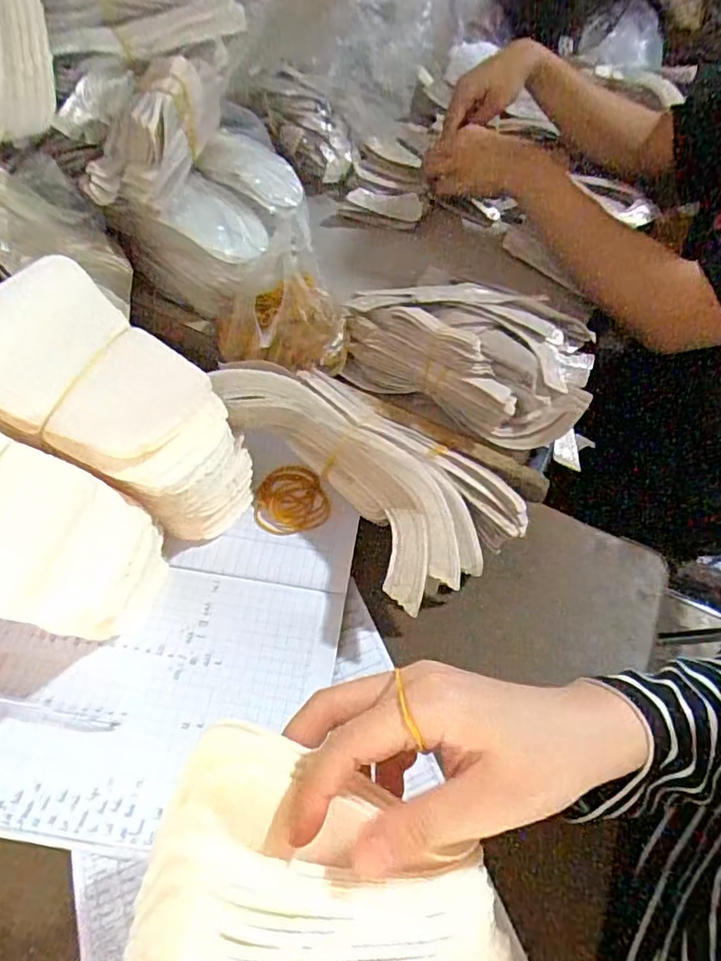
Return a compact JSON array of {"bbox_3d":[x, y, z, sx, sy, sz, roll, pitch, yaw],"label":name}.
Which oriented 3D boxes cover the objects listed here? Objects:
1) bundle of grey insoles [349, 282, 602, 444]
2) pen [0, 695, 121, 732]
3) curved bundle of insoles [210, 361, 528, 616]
[{"bbox_3d":[0.107,-0.137,0.548,0.238,0.055,0.181,21,54,11],"label":"bundle of grey insoles"},{"bbox_3d":[-0.219,0.138,0.350,0.137,0.007,0.012,10,52,2],"label":"pen"},{"bbox_3d":[0.004,-0.008,0.436,0.228,0.092,0.126,39,59,22],"label":"curved bundle of insoles"}]

